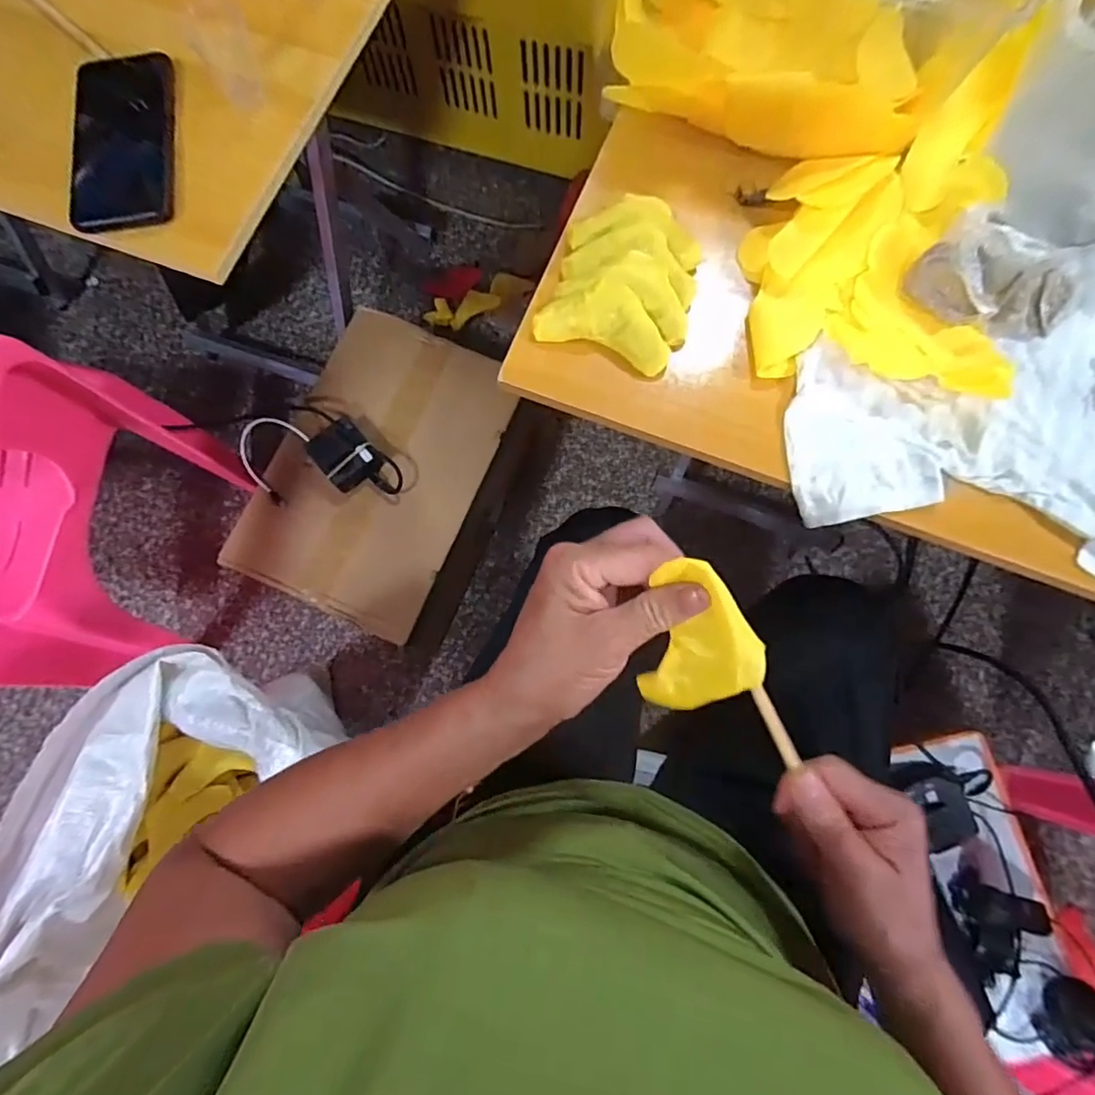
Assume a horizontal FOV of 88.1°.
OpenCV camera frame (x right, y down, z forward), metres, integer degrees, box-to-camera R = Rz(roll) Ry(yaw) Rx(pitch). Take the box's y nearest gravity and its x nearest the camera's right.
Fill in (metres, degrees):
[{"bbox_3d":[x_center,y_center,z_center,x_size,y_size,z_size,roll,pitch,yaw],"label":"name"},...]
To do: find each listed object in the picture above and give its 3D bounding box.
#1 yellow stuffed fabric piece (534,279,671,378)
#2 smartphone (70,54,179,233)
[{"bbox_3d":[0.047,-0.177,0.446,0.107,0.025,0.052,18,78,5],"label":"yellow stuffed fabric piece"},{"bbox_3d":[-0.339,-0.329,0.453,0.069,0.012,0.163,-6,77,-1],"label":"smartphone"}]

